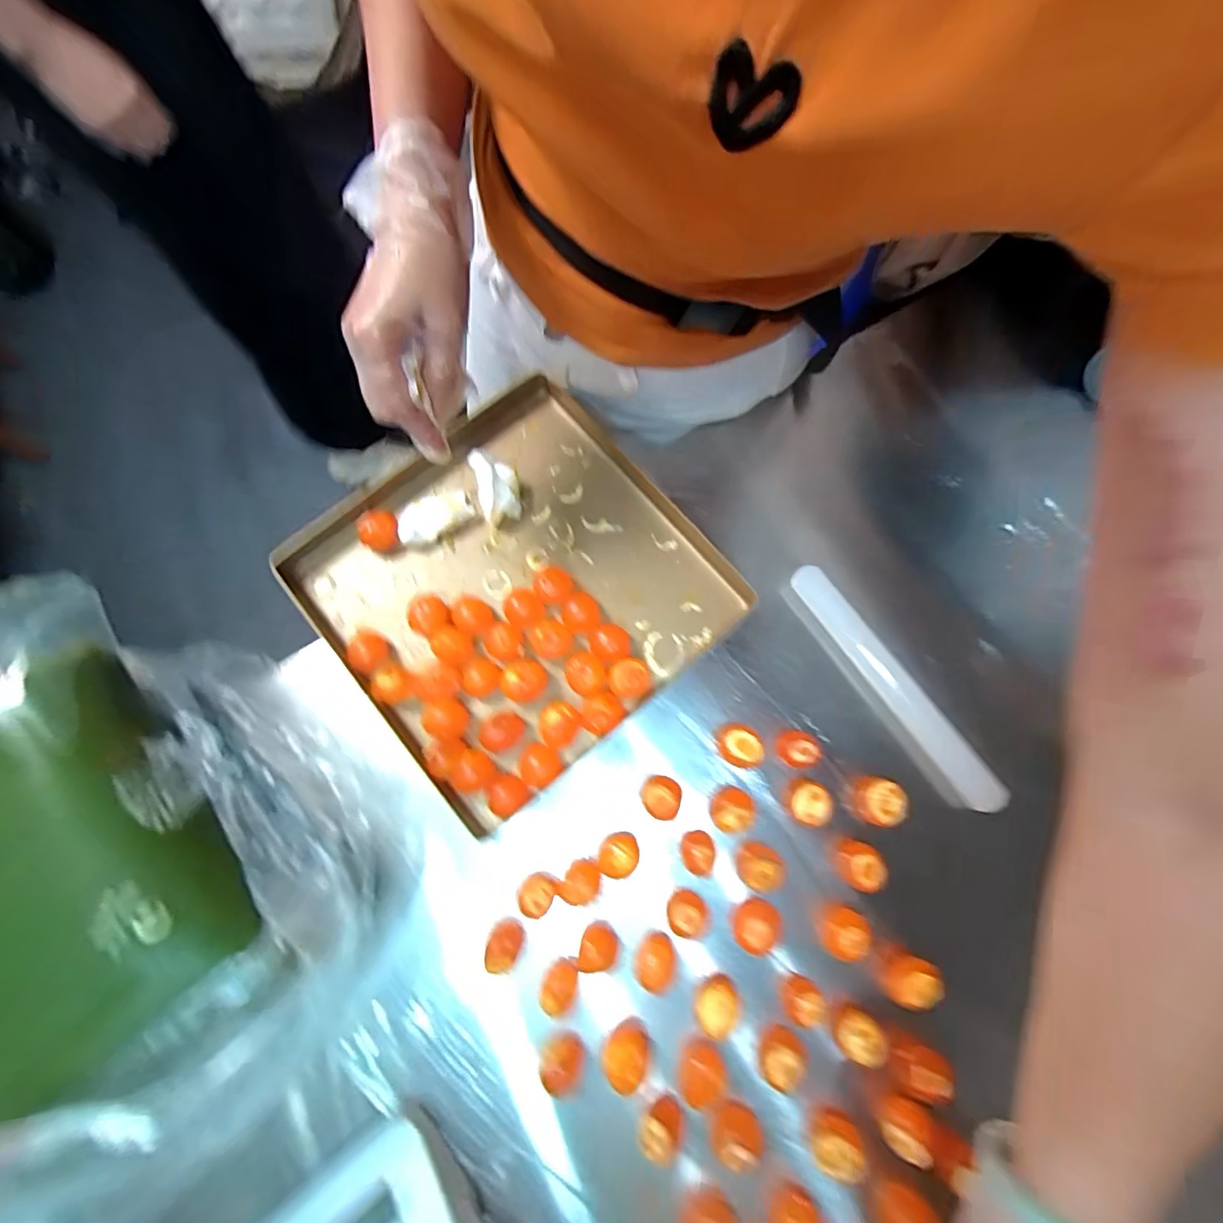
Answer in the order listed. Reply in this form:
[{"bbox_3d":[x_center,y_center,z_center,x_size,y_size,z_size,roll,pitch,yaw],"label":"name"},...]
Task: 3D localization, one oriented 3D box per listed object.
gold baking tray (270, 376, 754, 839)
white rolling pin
[{"bbox_3d":[-0.078,-0.026,0.437,0.275,0.030,0.277,-40,77,-9],"label":"gold baking tray"},{"bbox_3d":[0.218,0.055,0.417,0.021,0.023,0.218,-33,79,-8],"label":"white rolling pin"}]

